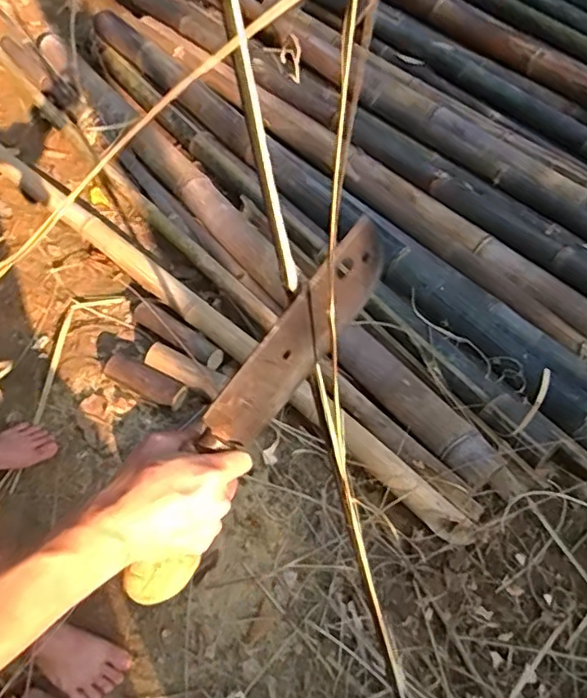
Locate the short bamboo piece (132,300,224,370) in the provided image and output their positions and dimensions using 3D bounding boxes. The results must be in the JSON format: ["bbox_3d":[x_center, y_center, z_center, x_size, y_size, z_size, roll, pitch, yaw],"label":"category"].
[{"bbox_3d":[-0.276,-0.031,1.423,0.269,0.048,0.065,32,60,18],"label":"short bamboo piece"}]

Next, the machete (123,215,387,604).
[{"bbox_3d":[-0.034,0.058,0.512,0.040,0.082,0.370,33,92,18],"label":"machete"}]

